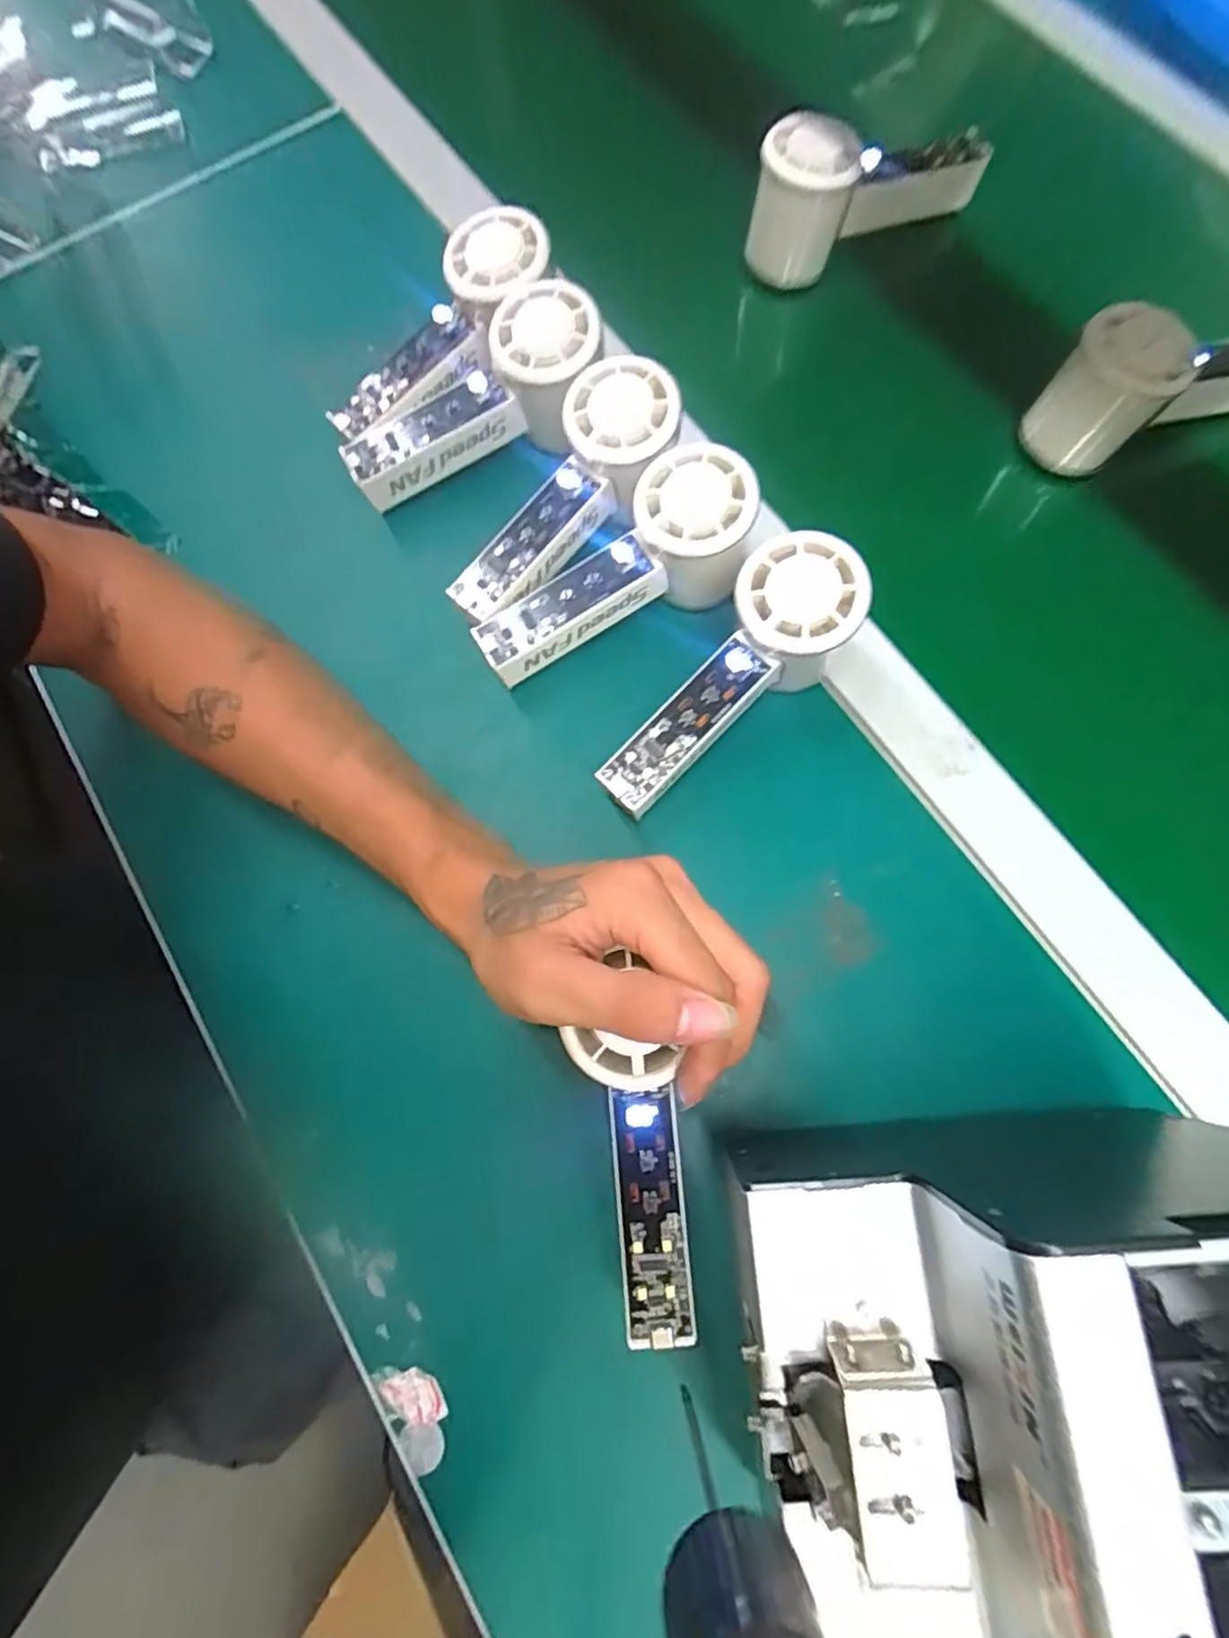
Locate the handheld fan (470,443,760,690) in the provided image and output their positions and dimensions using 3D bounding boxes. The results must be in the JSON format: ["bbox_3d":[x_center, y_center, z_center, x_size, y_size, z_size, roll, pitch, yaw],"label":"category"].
[{"bbox_3d":[0.005,-0.117,0.333,0.148,0.056,0.052,-32,75,7],"label":"handheld fan"}]

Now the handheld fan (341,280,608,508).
[{"bbox_3d":[-0.070,-0.213,0.352,0.148,0.051,0.054,-31,74,8],"label":"handheld fan"}]

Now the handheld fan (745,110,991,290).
[{"bbox_3d":[0.153,-0.397,0.409,0.158,0.055,0.051,-24,74,-5],"label":"handheld fan"}]

